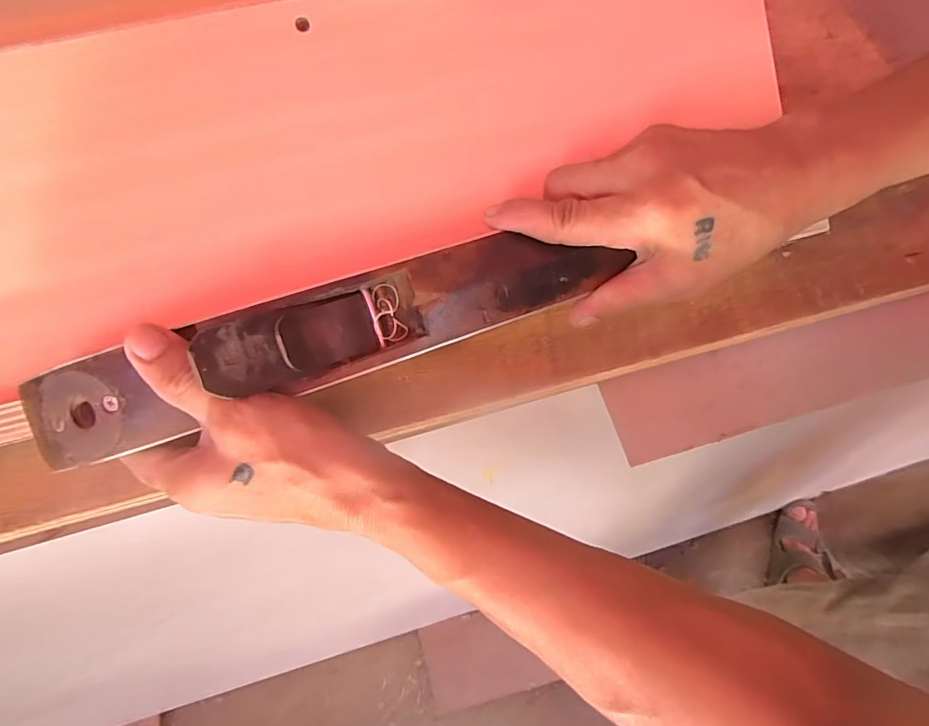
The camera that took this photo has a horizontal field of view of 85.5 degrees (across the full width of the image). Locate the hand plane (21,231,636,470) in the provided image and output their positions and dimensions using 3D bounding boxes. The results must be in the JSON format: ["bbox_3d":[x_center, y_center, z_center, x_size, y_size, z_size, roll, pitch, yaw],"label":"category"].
[{"bbox_3d":[-0.064,-0.018,0.249,0.304,0.046,0.044,-18,69,-9],"label":"hand plane"}]

